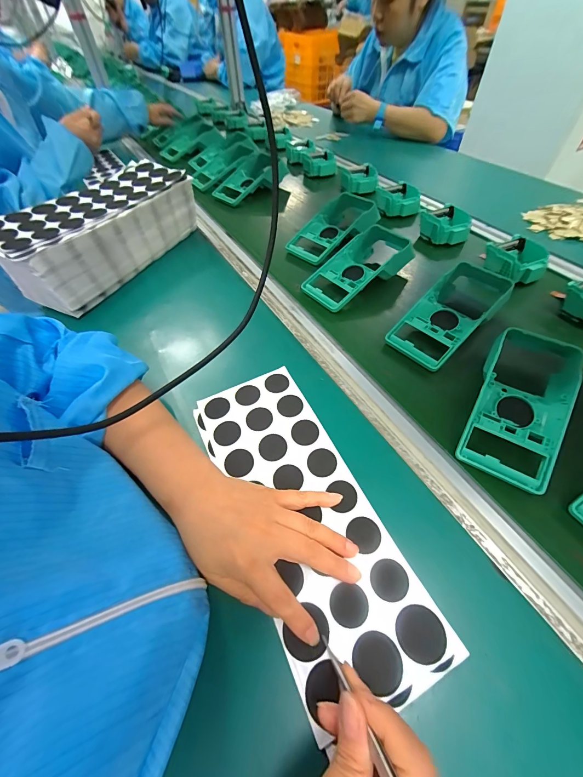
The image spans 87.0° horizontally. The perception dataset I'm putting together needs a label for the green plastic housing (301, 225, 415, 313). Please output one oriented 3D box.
[{"bbox_3d":[0.119,-0.203,0.498,0.205,0.051,0.092,-32,59,-20],"label":"green plastic housing"}]

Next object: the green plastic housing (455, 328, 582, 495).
[{"bbox_3d":[0.247,0.009,0.329,0.084,0.052,0.184,24,58,19],"label":"green plastic housing"}]

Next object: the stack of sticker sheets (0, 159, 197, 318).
[{"bbox_3d":[-0.303,-0.254,0.512,0.122,0.111,0.299,24,58,19],"label":"stack of sticker sheets"}]

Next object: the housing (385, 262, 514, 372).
[{"bbox_3d":[0.218,-0.106,0.421,0.185,0.049,0.088,-37,60,-23],"label":"housing"}]

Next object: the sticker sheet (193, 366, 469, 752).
[{"bbox_3d":[0.006,0.105,0.290,0.120,0.008,0.303,-25,56,-16],"label":"sticker sheet"}]

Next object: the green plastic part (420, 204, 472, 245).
[{"bbox_3d":[0.290,-0.310,0.583,0.085,0.033,0.087,-3,53,0],"label":"green plastic part"}]

